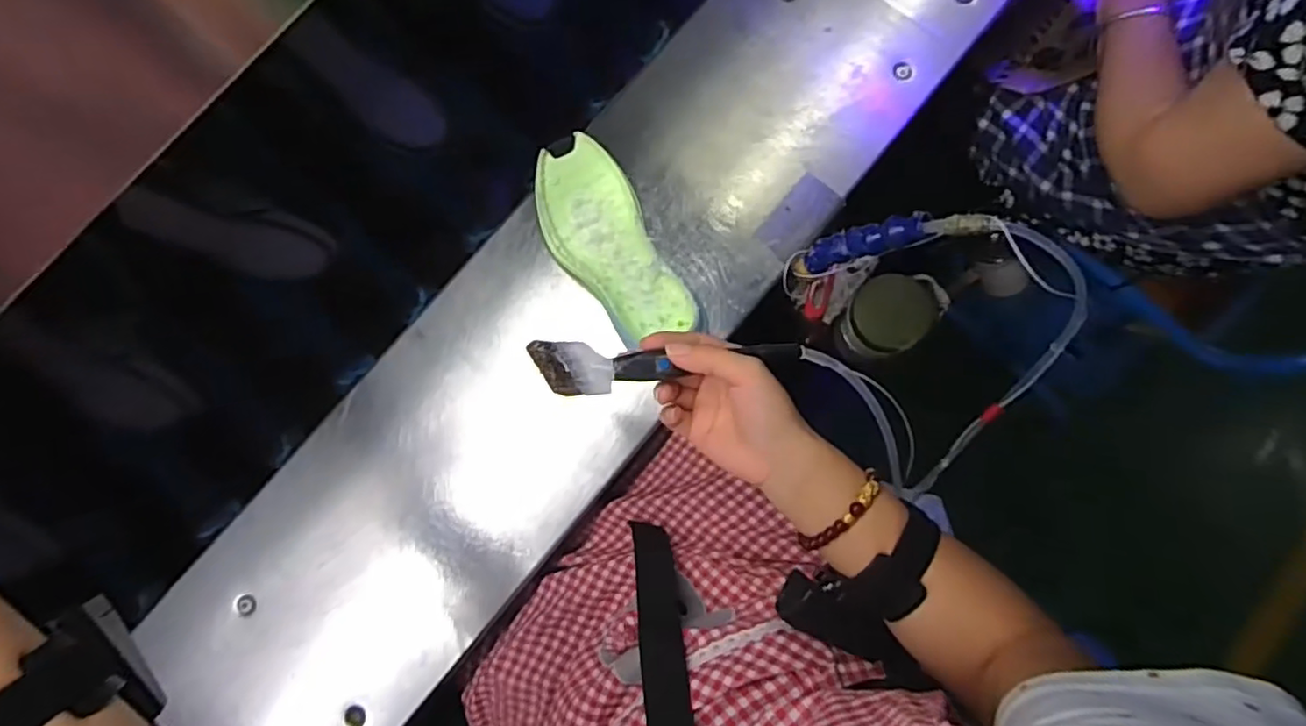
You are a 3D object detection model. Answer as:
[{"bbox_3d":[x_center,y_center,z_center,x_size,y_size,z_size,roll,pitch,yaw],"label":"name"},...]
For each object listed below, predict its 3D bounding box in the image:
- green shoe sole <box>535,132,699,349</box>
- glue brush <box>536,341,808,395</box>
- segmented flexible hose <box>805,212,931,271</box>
[{"bbox_3d":[-0.041,-0.105,0.588,0.094,0.042,0.213,-27,83,-3],"label":"green shoe sole"},{"bbox_3d":[0.011,-0.001,0.401,0.170,0.014,0.033,-4,82,-5],"label":"glue brush"},{"bbox_3d":[0.166,-0.096,0.516,0.018,0.124,0.024,10,81,-28],"label":"segmented flexible hose"}]

